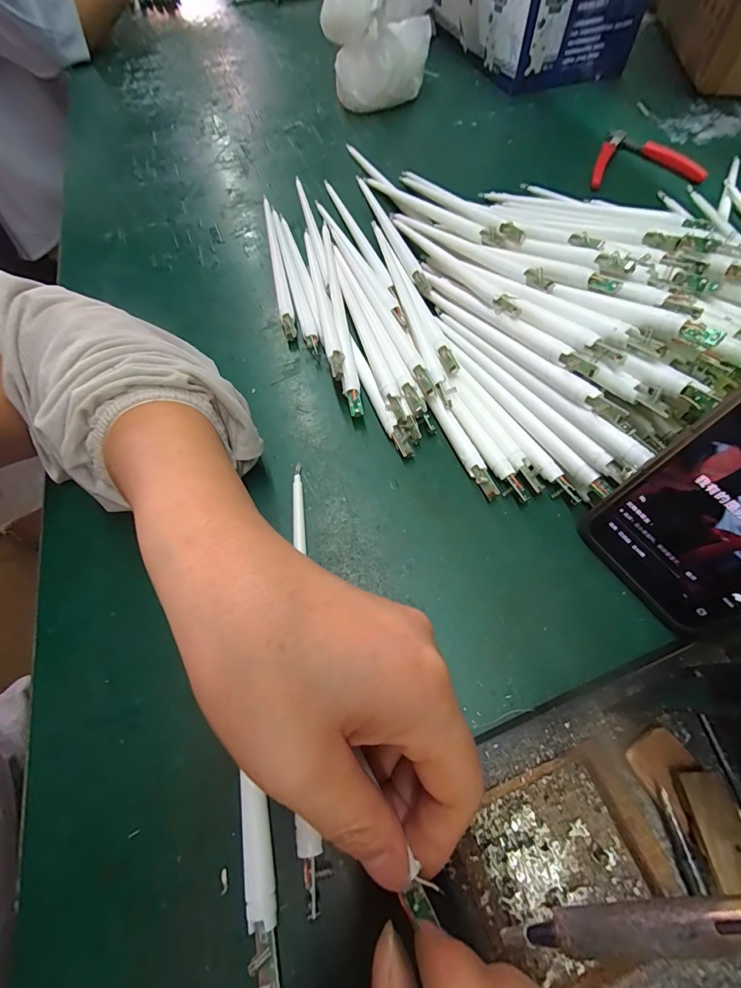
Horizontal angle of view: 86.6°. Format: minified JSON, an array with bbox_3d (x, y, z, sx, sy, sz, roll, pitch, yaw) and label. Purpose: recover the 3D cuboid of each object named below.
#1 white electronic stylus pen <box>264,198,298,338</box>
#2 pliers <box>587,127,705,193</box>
[{"bbox_3d":[-0.084,-0.207,0.347,0.010,0.009,0.202,-13,63,-5],"label":"white electronic stylus pen"},{"bbox_3d":[0.276,-0.351,0.410,0.112,0.014,0.097,-1,63,1],"label":"pliers"}]

